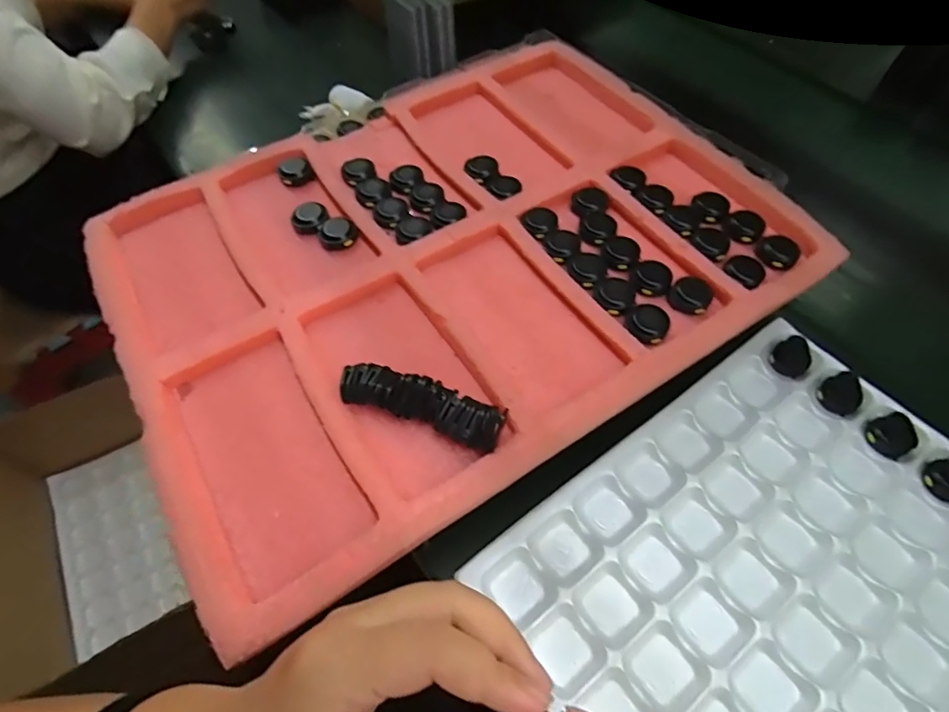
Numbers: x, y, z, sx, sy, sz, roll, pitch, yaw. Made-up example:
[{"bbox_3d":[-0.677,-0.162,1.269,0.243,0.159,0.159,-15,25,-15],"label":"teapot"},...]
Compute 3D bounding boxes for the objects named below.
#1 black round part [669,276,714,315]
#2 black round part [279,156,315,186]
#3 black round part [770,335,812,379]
[{"bbox_3d":[0.162,-0.046,0.380,0.029,0.008,0.031,1,56,-2],"label":"black round part"},{"bbox_3d":[-0.162,-0.166,0.460,0.027,0.009,0.030,-28,61,-20],"label":"black round part"},{"bbox_3d":[0.268,0.000,0.426,0.024,0.024,0.029,-31,63,-21],"label":"black round part"}]

